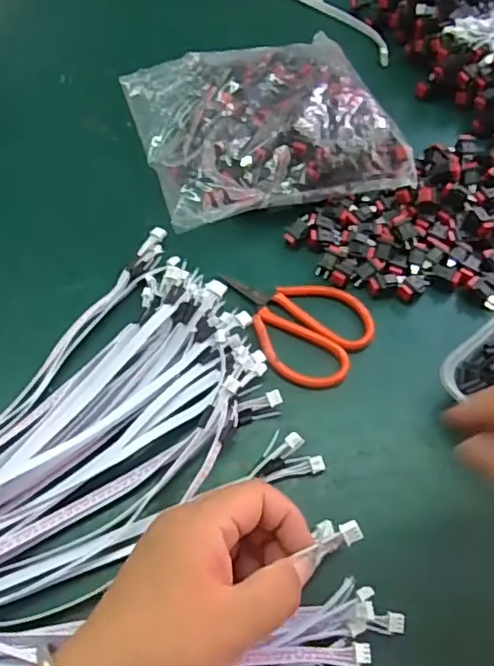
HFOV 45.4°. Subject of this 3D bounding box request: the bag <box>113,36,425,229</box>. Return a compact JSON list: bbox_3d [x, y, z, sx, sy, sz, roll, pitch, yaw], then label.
[{"bbox_3d":[0.008,-0.176,0.482,0.187,0.056,0.192,-15,62,-10],"label":"bag"}]

